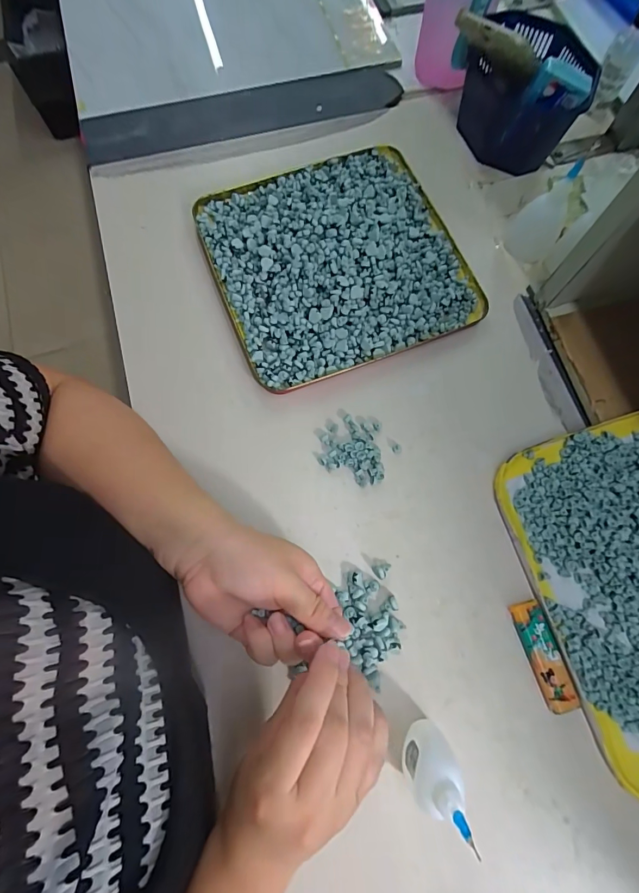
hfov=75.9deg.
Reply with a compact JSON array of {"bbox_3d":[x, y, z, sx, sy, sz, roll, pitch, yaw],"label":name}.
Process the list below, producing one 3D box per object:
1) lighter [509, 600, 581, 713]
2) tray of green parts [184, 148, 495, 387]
[{"bbox_3d":[0.175,0.163,0.319,0.024,0.007,0.079,-17,76,-3],"label":"lighter"},{"bbox_3d":[0.017,-0.192,0.408,0.241,0.046,0.240,-21,76,-4],"label":"tray of green parts"}]

